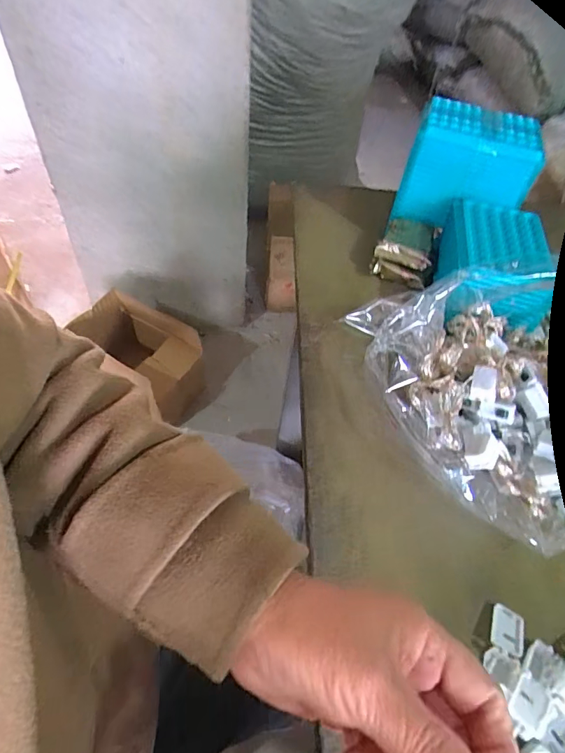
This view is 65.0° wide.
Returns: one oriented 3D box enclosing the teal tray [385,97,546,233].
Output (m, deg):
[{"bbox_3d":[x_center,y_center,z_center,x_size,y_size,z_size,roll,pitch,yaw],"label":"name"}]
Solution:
[{"bbox_3d":[0.200,-0.226,0.488,0.127,0.103,0.068,15,52,6],"label":"teal tray"}]

